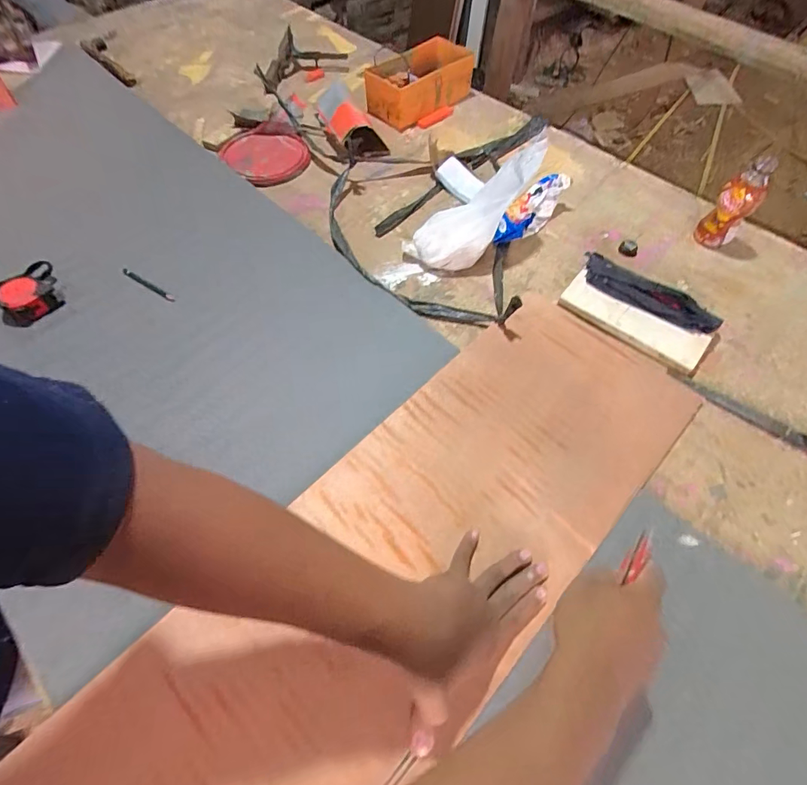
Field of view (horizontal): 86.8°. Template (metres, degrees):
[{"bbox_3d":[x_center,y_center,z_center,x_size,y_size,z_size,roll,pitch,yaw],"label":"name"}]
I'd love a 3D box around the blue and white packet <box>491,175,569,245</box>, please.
[{"bbox_3d":[0.232,-0.323,0.749,0.041,0.068,0.167,38,65,19],"label":"blue and white packet"}]

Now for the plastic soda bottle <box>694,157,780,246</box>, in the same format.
[{"bbox_3d":[0.545,-0.306,0.704,0.061,0.137,0.047,38,65,19],"label":"plastic soda bottle"}]

